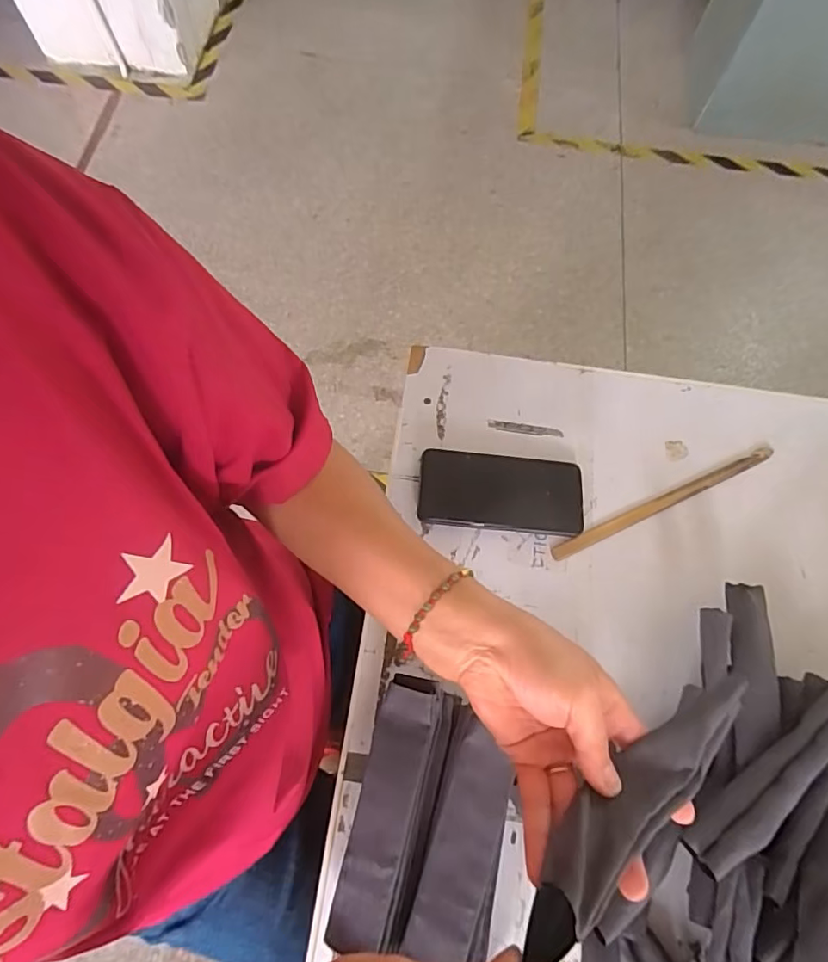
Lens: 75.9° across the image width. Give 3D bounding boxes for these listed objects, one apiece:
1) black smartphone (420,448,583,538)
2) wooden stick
[{"bbox_3d":[0.088,0.012,0.539,0.164,0.018,0.079,5,72,0],"label":"black smartphone"},{"bbox_3d":[0.257,0.021,0.545,0.264,0.008,0.017,-23,71,-10],"label":"wooden stick"}]

